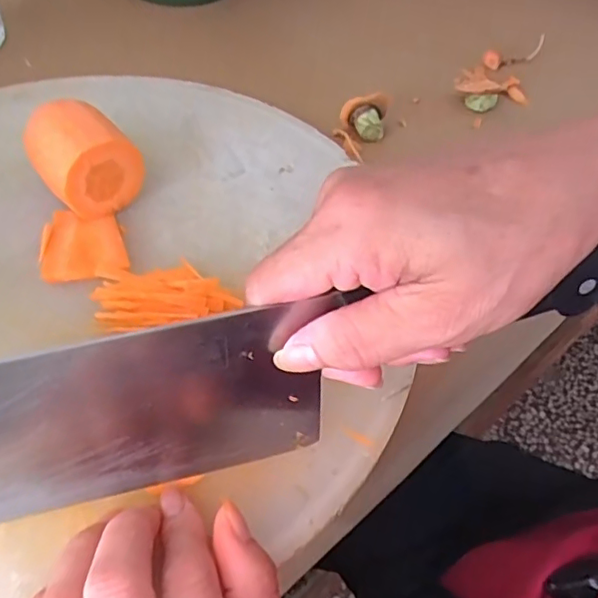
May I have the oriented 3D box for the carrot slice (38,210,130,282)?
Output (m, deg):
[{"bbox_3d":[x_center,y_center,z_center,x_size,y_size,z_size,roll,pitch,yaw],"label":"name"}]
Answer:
[{"bbox_3d":[-0.113,-0.030,0.302,0.041,0.006,0.047,-8,53,-11],"label":"carrot slice"}]

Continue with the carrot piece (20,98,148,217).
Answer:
[{"bbox_3d":[-0.117,-0.076,0.314,0.046,0.047,0.046,-31,61,-25],"label":"carrot piece"}]

